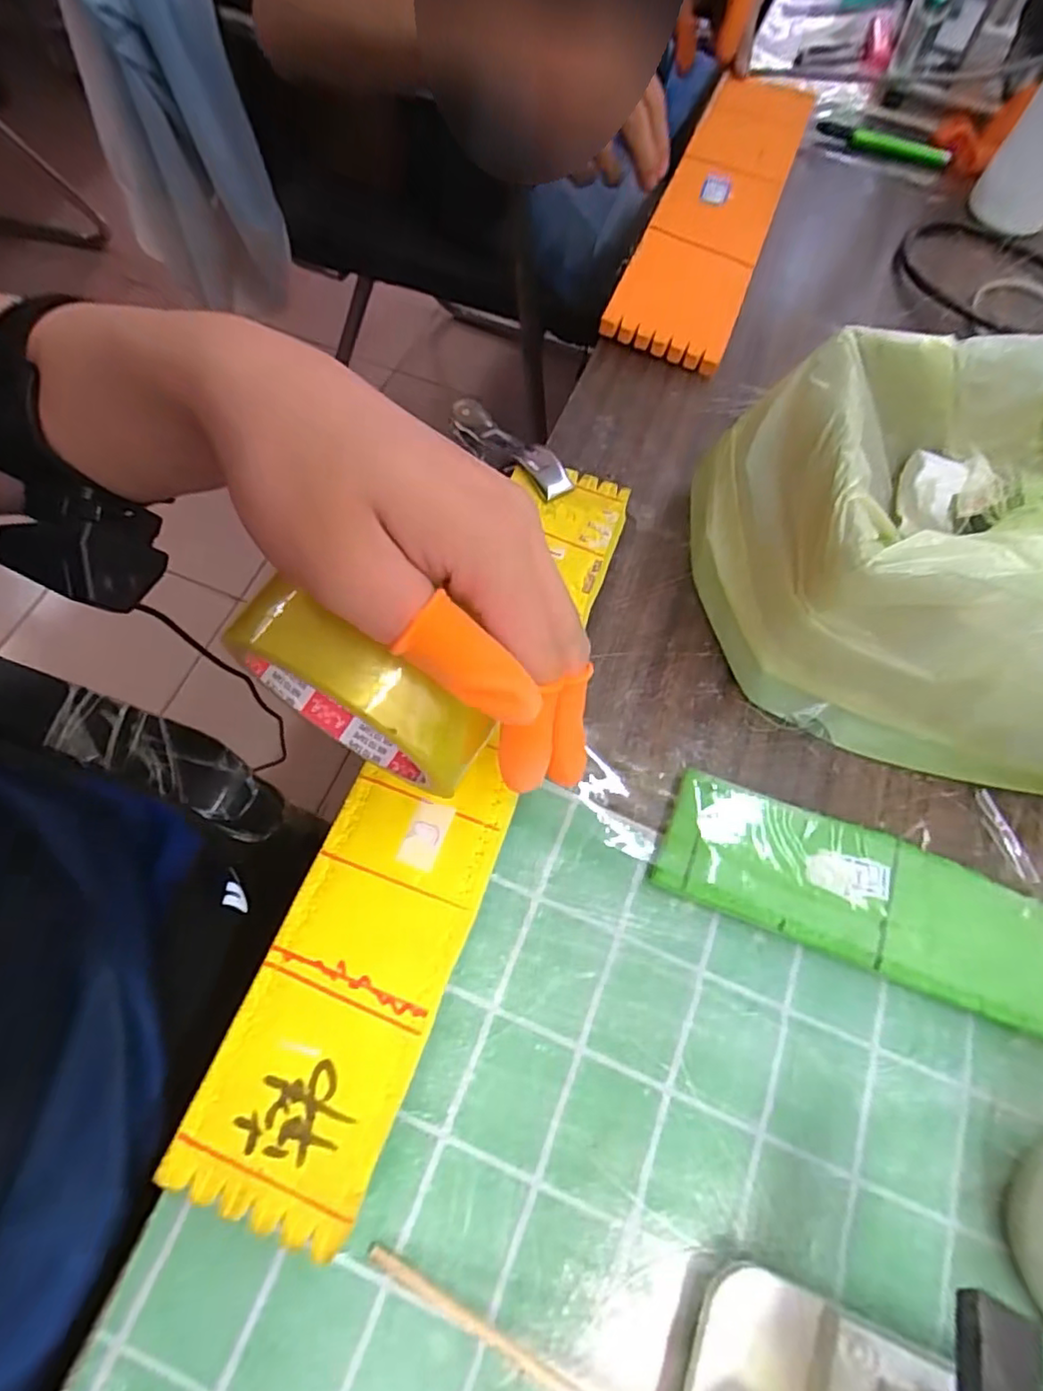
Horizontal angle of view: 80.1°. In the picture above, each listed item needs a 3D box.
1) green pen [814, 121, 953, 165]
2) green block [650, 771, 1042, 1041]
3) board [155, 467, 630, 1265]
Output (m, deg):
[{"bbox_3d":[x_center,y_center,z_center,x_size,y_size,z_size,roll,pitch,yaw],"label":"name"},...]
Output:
[{"bbox_3d":[0.301,-0.459,0.517,0.107,0.017,0.015,24,68,7],"label":"green pen"},{"bbox_3d":[0.151,0.090,0.275,0.179,0.014,0.056,21,68,6],"label":"green block"},{"bbox_3d":[-0.031,0.034,0.283,0.067,0.026,0.341,21,68,6],"label":"board"}]

